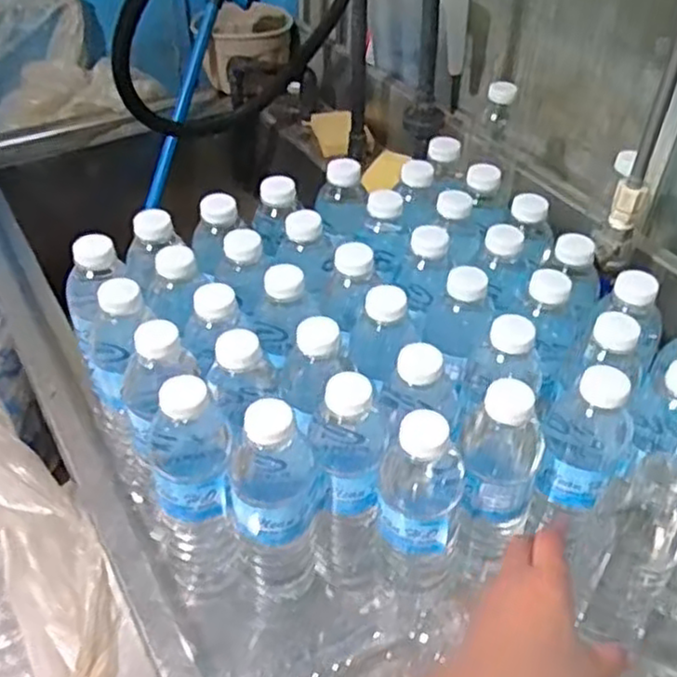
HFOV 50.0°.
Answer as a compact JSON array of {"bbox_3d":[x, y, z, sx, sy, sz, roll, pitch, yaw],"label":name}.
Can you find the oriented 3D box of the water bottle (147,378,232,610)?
[{"bbox_3d":[-0.113,0.112,0.546,0.064,0.215,0.069,-13,45,-16],"label":"water bottle"}]

